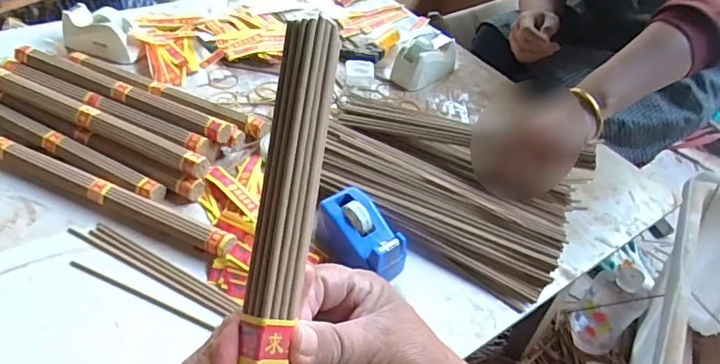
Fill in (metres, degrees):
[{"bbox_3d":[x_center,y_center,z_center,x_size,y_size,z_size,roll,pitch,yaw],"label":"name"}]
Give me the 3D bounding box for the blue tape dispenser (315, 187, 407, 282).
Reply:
[{"bbox_3d":[0.001,0.057,0.524,0.060,0.055,0.104,-27,54,-30],"label":"blue tape dispenser"}]

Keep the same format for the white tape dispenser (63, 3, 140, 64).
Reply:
[{"bbox_3d":[-0.393,-0.223,0.737,0.116,0.054,0.070,19,45,11],"label":"white tape dispenser"}]

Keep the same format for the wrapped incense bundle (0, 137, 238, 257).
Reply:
[{"bbox_3d":[-0.276,0.014,0.540,0.310,0.022,0.027,20,46,12],"label":"wrapped incense bundle"}]

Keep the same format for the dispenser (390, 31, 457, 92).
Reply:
[{"bbox_3d":[0.109,-0.201,0.799,0.056,0.066,0.120,37,51,26],"label":"dispenser"}]

